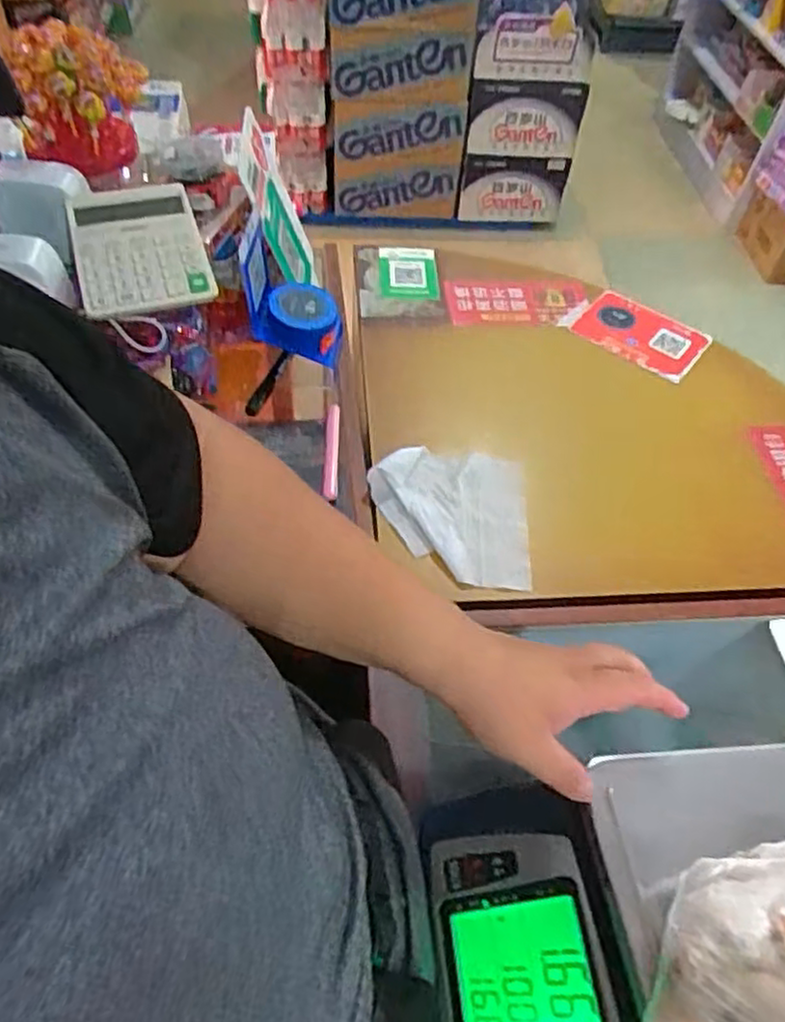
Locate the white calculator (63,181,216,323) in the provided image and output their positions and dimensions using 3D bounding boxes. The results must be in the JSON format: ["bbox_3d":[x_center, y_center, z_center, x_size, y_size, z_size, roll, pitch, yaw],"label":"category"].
[{"bbox_3d":[-0.251,-0.260,0.704,0.123,0.018,0.153,-14,69,-9],"label":"white calculator"}]

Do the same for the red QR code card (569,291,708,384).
[{"bbox_3d":[0.332,-0.238,0.951,0.161,0.008,0.113,33,59,19],"label":"red QR code card"}]

